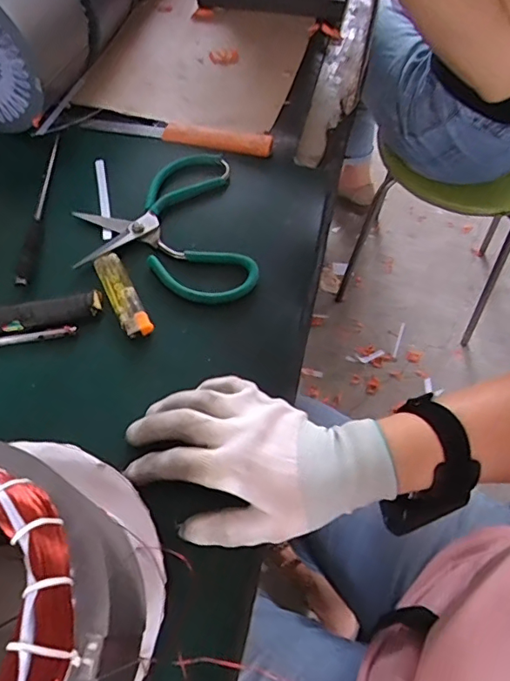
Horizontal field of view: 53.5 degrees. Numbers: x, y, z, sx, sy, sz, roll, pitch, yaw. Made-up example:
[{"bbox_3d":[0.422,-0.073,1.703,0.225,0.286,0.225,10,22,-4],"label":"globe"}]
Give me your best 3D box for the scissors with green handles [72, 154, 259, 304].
[{"bbox_3d":[-0.086,-0.101,0.474,0.148,0.014,0.168,-11,62,-8],"label":"scissors with green handles"}]

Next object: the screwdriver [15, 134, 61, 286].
[{"bbox_3d":[-0.209,-0.139,0.491,0.012,0.010,0.209,-2,61,-3],"label":"screwdriver"}]

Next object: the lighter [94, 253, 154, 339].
[{"bbox_3d":[-0.114,-0.040,0.433,0.023,0.008,0.090,-25,65,-15],"label":"lighter"}]

